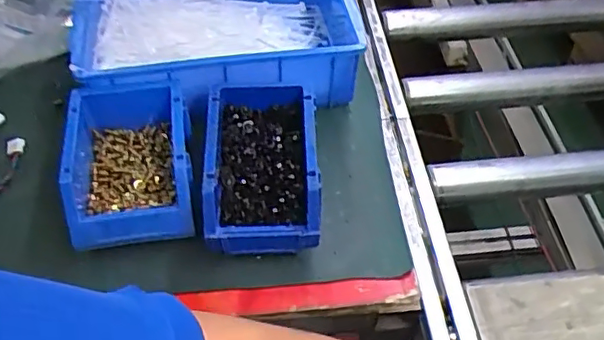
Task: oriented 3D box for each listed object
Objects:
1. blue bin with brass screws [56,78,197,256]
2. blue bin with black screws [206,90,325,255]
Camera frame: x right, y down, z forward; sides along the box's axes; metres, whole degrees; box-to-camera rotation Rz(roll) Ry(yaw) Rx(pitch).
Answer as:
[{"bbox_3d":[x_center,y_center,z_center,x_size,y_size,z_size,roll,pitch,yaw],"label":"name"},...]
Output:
[{"bbox_3d":[-0.159,-0.008,0.544,0.106,0.061,0.146,-9,50,-7],"label":"blue bin with brass screws"},{"bbox_3d":[-0.036,-0.002,0.553,0.100,0.075,0.153,-1,49,-1],"label":"blue bin with black screws"}]

